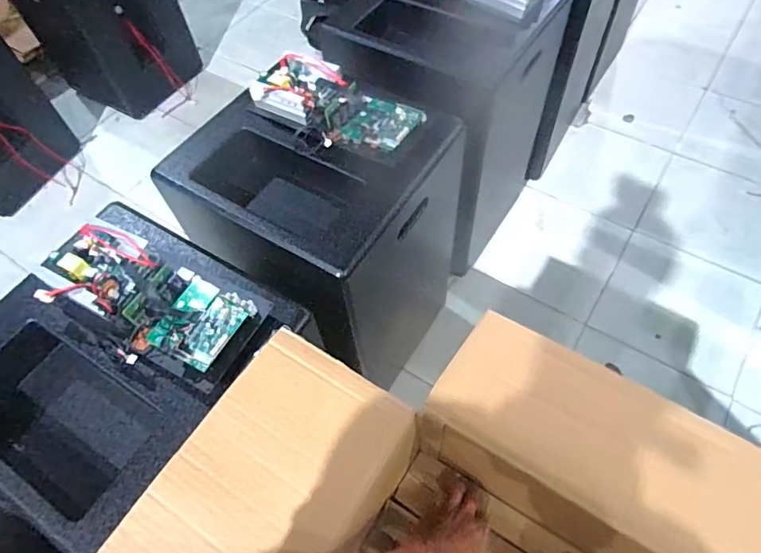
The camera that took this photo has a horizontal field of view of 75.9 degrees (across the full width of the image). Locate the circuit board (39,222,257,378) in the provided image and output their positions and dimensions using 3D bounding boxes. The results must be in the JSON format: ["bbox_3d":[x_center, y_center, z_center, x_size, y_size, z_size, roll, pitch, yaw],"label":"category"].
[{"bbox_3d":[-0.345,0.024,0.692,0.324,0.046,0.155,27,64,18],"label":"circuit board"}]

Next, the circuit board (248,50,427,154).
[{"bbox_3d":[-0.092,-0.302,0.886,0.325,0.051,0.153,34,66,21],"label":"circuit board"}]

